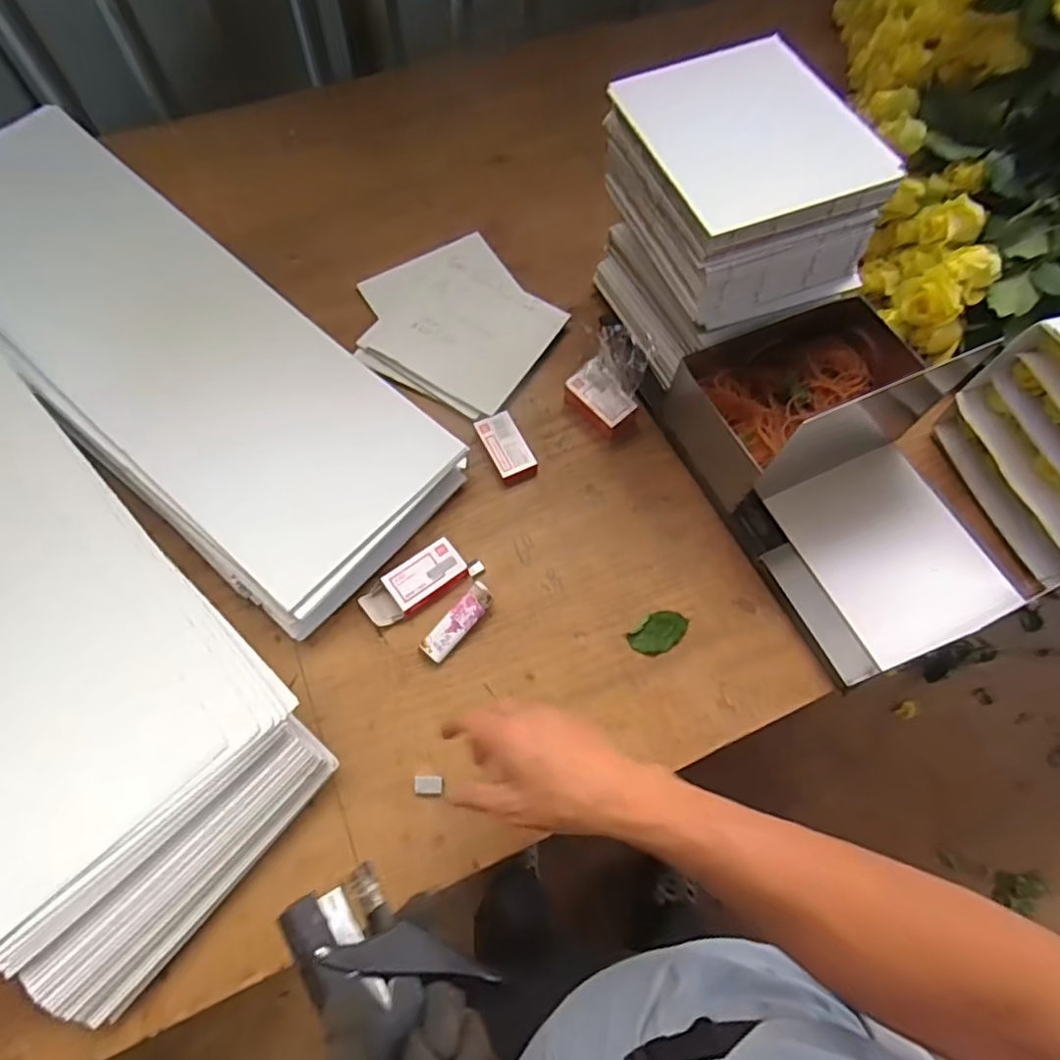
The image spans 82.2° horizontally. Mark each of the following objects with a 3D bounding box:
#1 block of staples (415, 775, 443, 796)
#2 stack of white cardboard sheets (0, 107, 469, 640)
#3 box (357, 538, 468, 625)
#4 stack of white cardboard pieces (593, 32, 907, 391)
[{"bbox_3d":[-0.080,0.201,0.477,0.021,0.006,0.014,1,69,-1],"label":"block of staples"},{"bbox_3d":[-0.343,-0.174,0.576,0.579,0.073,0.217,39,73,13],"label":"stack of white cardboard sheets"},{"bbox_3d":[-0.103,0.046,0.534,0.093,0.014,0.042,-35,73,-14],"label":"box"},{"bbox_3d":[0.175,-0.267,0.563,0.183,0.216,0.189,-22,71,-10],"label":"stack of white cardboard pieces"}]

